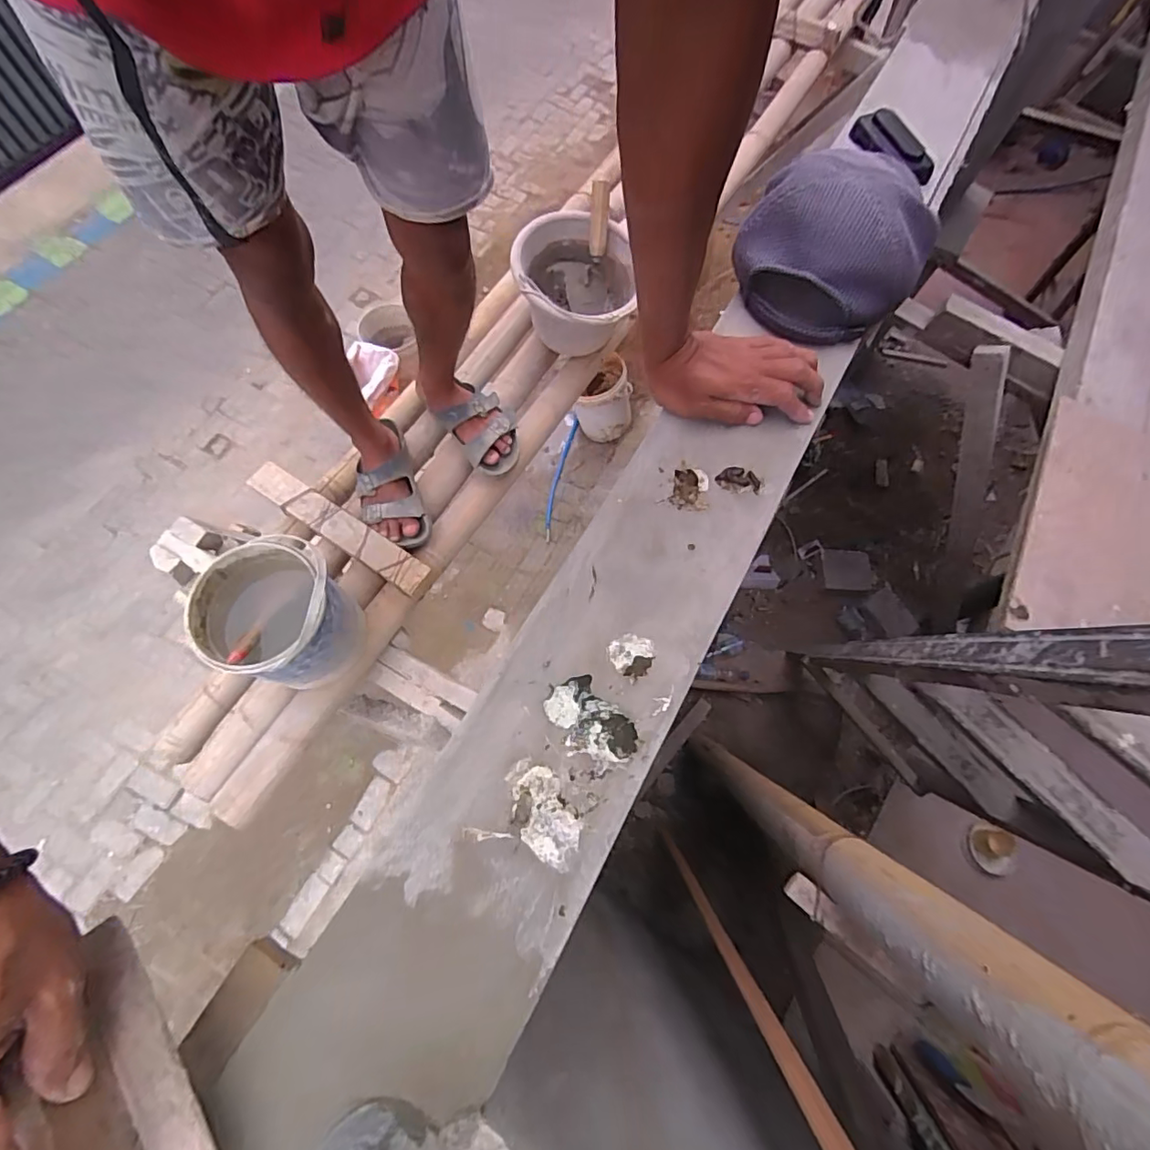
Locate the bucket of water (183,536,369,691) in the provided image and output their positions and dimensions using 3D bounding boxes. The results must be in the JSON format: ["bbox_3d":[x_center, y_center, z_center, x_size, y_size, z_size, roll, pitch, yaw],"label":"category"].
[{"bbox_3d":[-0.435,0.068,0.827,0.187,0.234,0.176,1,70,-2],"label":"bucket of water"}]

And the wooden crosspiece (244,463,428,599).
[{"bbox_3d":[-0.415,-0.087,0.963,0.372,0.020,0.058,32,72,10],"label":"wooden crosspiece"}]

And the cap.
[{"bbox_3d":[0.241,-0.309,0.513,0.147,0.093,0.151,-41,76,-15],"label":"cap"}]

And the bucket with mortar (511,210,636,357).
[{"bbox_3d":[-0.003,-0.556,1.085,0.212,0.170,0.259,-2,70,-3],"label":"bucket with mortar"}]

